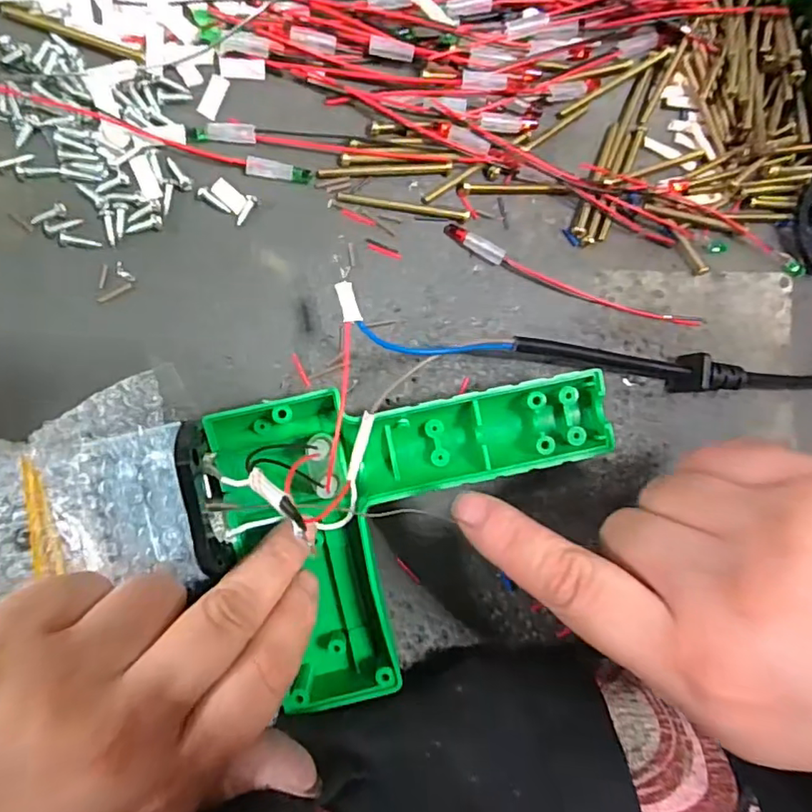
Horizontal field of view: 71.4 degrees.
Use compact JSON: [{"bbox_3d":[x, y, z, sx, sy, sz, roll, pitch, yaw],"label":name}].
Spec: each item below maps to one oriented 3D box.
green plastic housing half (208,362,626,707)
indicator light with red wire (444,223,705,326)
[{"bbox_3d":[0.008,0.047,0.223,0.150,0.038,0.121,-14,93,-9],"label":"green plastic housing half"},{"bbox_3d":[0.076,-0.054,0.253,0.125,0.005,0.011,19,88,-10],"label":"indicator light with red wire"}]

